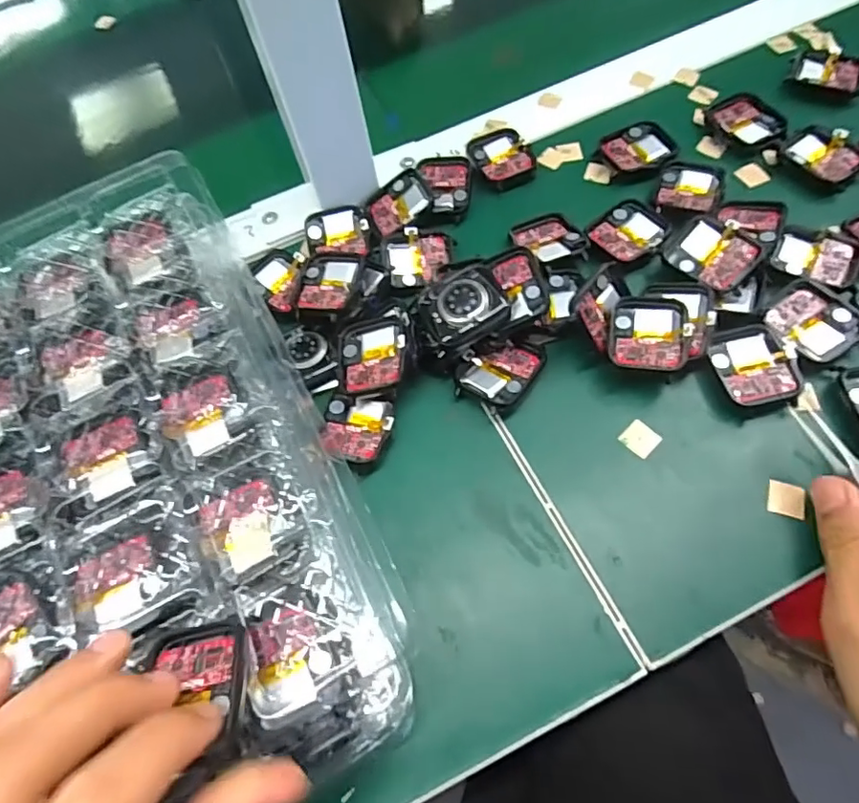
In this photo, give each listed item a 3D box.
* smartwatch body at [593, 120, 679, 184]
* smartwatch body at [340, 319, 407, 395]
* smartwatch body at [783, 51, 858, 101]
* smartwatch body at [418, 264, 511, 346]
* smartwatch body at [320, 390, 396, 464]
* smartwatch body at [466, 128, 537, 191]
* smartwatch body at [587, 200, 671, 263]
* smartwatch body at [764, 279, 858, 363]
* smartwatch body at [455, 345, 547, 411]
[{"bbox_3d":[0.132,-0.159,0.349,0.042,0.008,0.042,-26,63,-7],"label":"smartwatch body"},{"bbox_3d":[-0.029,-0.025,0.287,0.038,0.007,0.041,-10,61,17],"label":"smartwatch body"},{"bbox_3d":[0.263,-0.215,0.363,0.046,0.008,0.037,22,68,16],"label":"smartwatch body"},{"bbox_3d":[0.016,-0.050,0.280,0.043,0.007,0.033,-27,79,5],"label":"smartwatch body"},{"bbox_3d":[-0.036,0.012,0.281,0.036,0.009,0.038,-3,63,5],"label":"smartwatch body"},{"bbox_3d":[0.047,-0.158,0.359,0.036,0.007,0.049,-16,63,-2],"label":"smartwatch body"},{"bbox_3d":[0.117,-0.099,0.321,0.042,0.007,0.039,-41,66,-14],"label":"smartwatch body"},{"bbox_3d":[0.198,-0.041,0.283,0.039,0.012,0.042,-39,66,-13],"label":"smartwatch body"},{"bbox_3d":[0.038,-0.016,0.290,0.033,0.009,0.042,34,72,21],"label":"smartwatch body"}]

